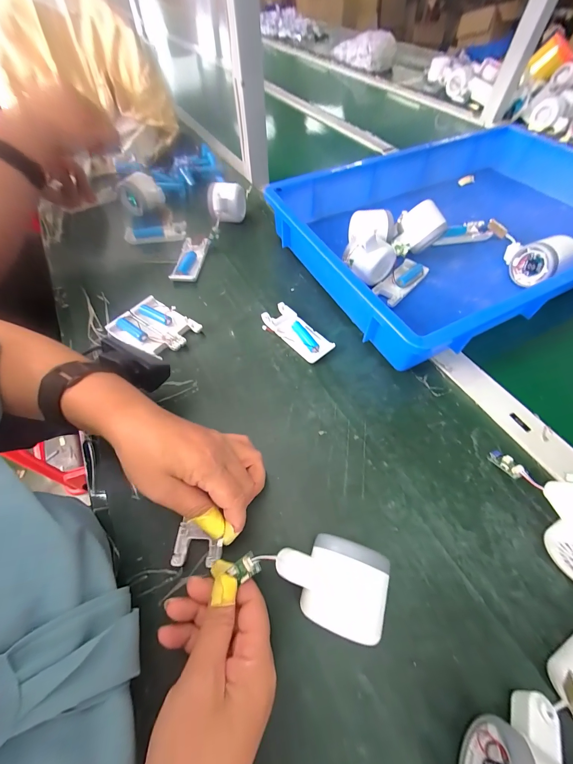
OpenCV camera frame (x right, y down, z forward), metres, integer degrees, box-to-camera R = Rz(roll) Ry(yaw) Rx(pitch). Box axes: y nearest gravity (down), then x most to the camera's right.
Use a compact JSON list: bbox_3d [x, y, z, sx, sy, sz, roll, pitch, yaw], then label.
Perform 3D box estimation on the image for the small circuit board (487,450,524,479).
[{"bbox_3d":[0.218,0.081,0.283,0.014,0.009,0.032,-18,30,-7],"label":"small circuit board"}]

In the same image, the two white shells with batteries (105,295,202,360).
[{"bbox_3d":[-0.180,-0.071,0.390,0.100,0.022,0.079,31,65,20],"label":"two white shells with batteries"}]

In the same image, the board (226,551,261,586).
[{"bbox_3d":[-0.031,0.144,0.222,0.018,0.005,0.016,-29,61,-14],"label":"board"}]

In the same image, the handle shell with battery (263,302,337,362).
[{"bbox_3d":[0.012,-0.065,0.379,0.045,0.014,0.101,-39,64,-19],"label":"handle shell with battery"}]

